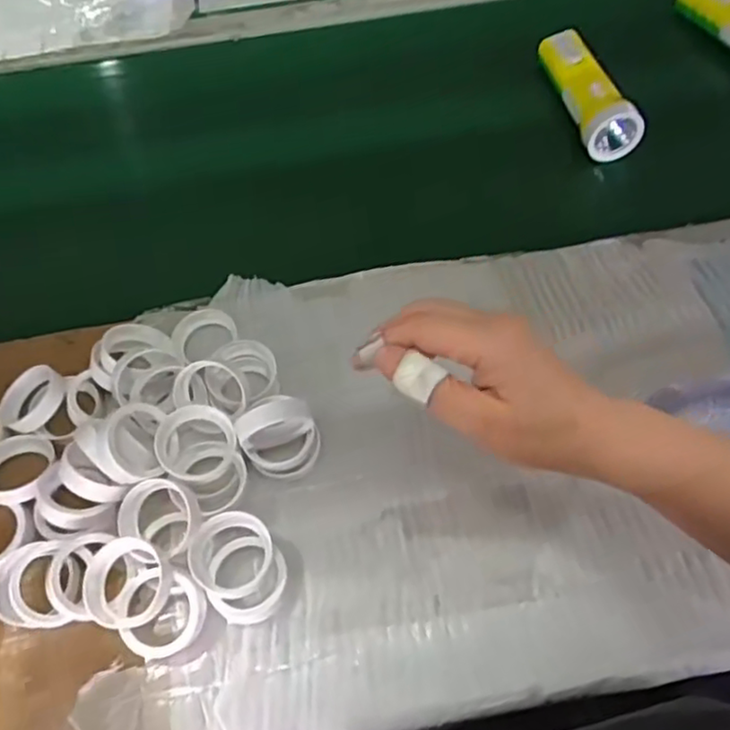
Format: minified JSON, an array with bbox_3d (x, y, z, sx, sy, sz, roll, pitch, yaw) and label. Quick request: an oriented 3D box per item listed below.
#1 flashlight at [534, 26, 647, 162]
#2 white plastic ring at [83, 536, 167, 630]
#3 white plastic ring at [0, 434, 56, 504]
[{"bbox_3d":[0.220,-0.281,0.643,0.046,0.047,0.167,-12,59,-5],"label":"flashlight"},{"bbox_3d":[-0.152,0.138,0.406,0.053,0.016,0.052,-1,71,2],"label":"white plastic ring"},{"bbox_3d":[-0.254,0.074,0.464,0.048,0.016,0.051,-1,59,2],"label":"white plastic ring"}]

